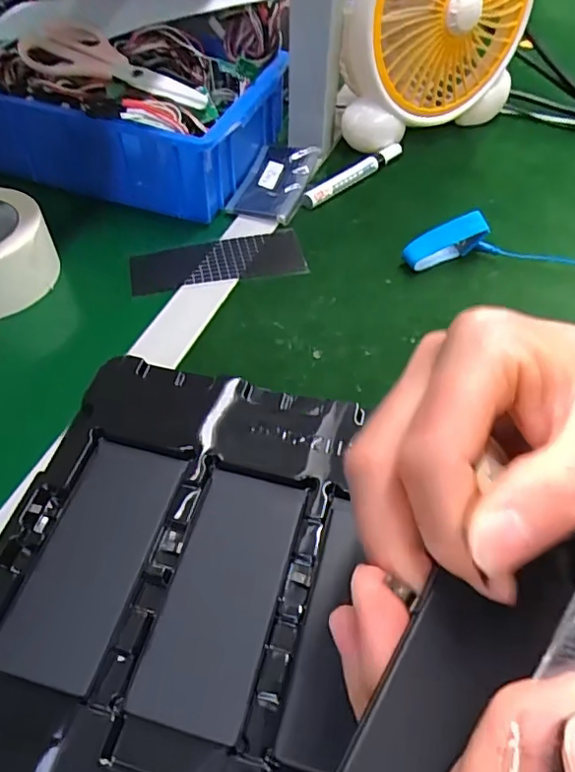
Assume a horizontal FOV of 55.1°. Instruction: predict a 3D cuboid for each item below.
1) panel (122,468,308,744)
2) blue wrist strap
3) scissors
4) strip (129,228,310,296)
[{"bbox_3d":[-0.028,0.089,0.243,0.048,0.009,0.108,15,51,7],"label":"panel"},{"bbox_3d":[0.133,-0.120,0.462,0.062,0.044,0.017,-13,52,-12],"label":"blue wrist strap"},{"bbox_3d":[-0.160,-0.299,0.511,0.192,0.021,0.069,20,52,11],"label":"scissors"},{"bbox_3d":[-0.061,-0.108,0.476,0.146,0.008,0.059,-12,52,-6],"label":"strip"}]

